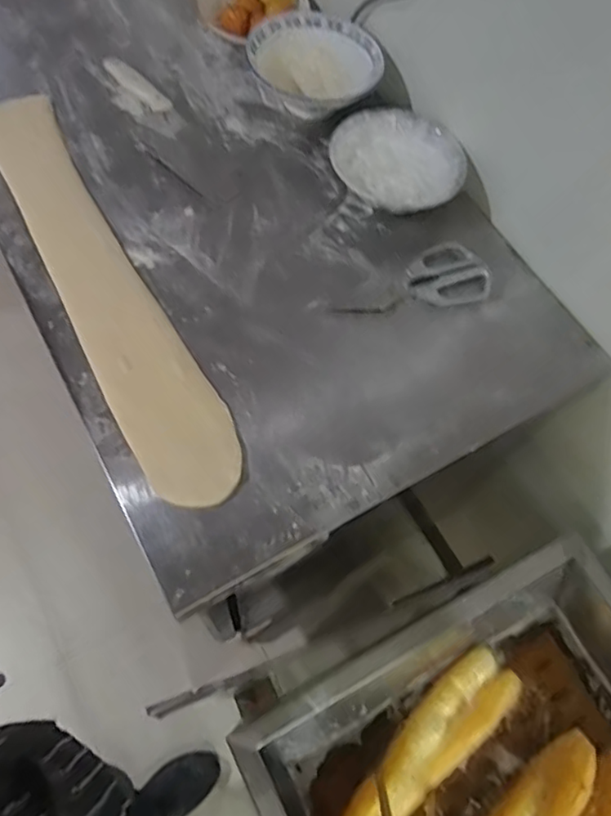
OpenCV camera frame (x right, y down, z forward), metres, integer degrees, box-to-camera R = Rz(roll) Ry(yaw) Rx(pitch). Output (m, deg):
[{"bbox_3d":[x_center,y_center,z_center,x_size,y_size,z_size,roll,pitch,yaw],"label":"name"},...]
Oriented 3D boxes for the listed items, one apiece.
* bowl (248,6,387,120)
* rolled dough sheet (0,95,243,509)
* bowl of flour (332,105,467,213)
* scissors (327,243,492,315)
[{"bbox_3d":[0.013,-0.505,0.890,0.182,0.072,0.182,2,64,-4],"label":"bowl"},{"bbox_3d":[-0.254,-0.160,0.725,0.104,0.022,0.609,-28,67,-15],"label":"rolled dough sheet"},{"bbox_3d":[0.124,-0.335,0.819,0.181,0.047,0.151,5,64,-3],"label":"bowl of flour"},{"bbox_3d":[0.131,-0.161,0.758,0.206,0.006,0.089,-9,65,-9],"label":"scissors"}]

